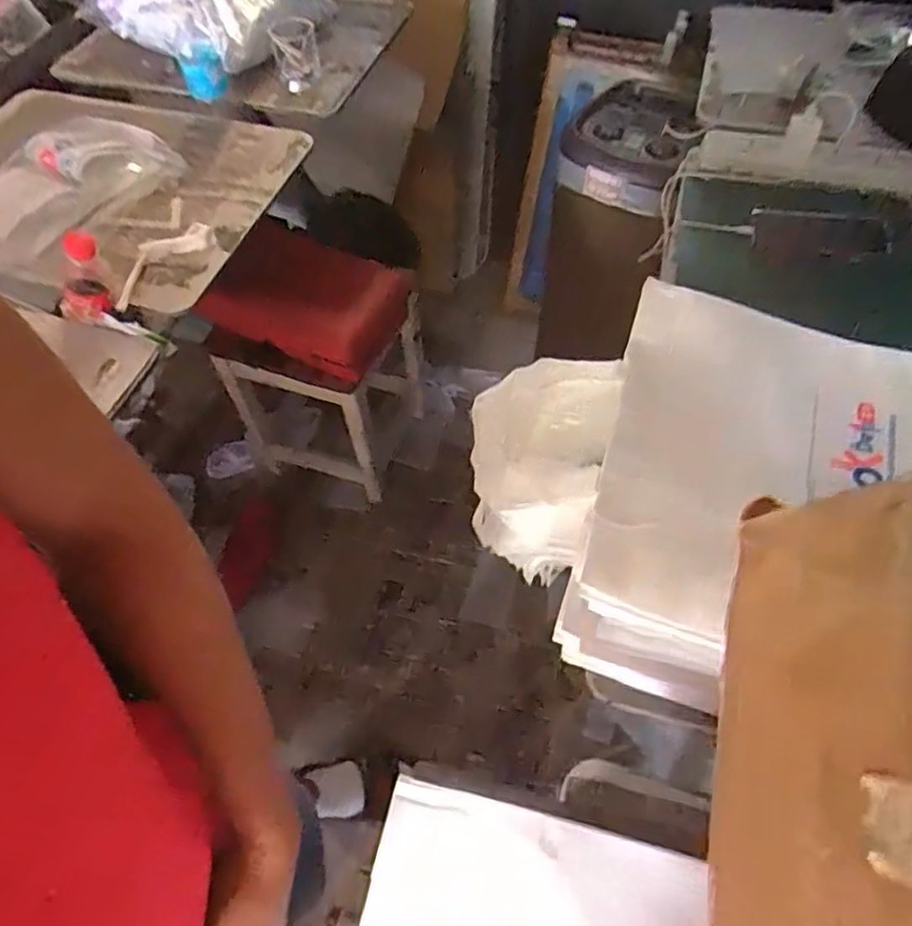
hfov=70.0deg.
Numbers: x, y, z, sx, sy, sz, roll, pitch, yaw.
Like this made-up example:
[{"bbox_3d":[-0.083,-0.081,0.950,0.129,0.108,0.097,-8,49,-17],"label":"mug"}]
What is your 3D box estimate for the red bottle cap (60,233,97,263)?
[{"bbox_3d":[-0.414,-0.239,0.715,0.031,0.029,0.018,-36,63,-19],"label":"red bottle cap"}]

